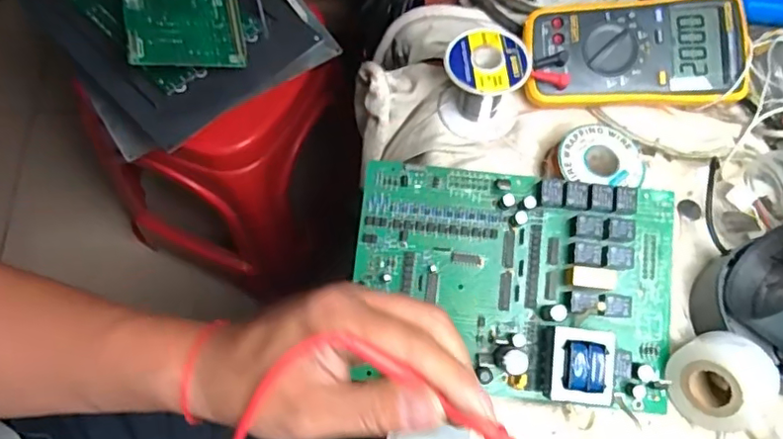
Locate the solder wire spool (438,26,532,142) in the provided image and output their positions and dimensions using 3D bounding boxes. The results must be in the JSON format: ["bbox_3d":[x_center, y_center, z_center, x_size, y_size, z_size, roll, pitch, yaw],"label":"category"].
[{"bbox_3d":[0.075,-0.110,0.457,0.065,0.062,0.068,1,67,-3],"label":"solder wire spool"}]

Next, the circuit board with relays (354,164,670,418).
[{"bbox_3d":[0.089,0.040,0.405,0.229,0.042,0.165,7,67,0],"label":"circuit board with relays"}]

